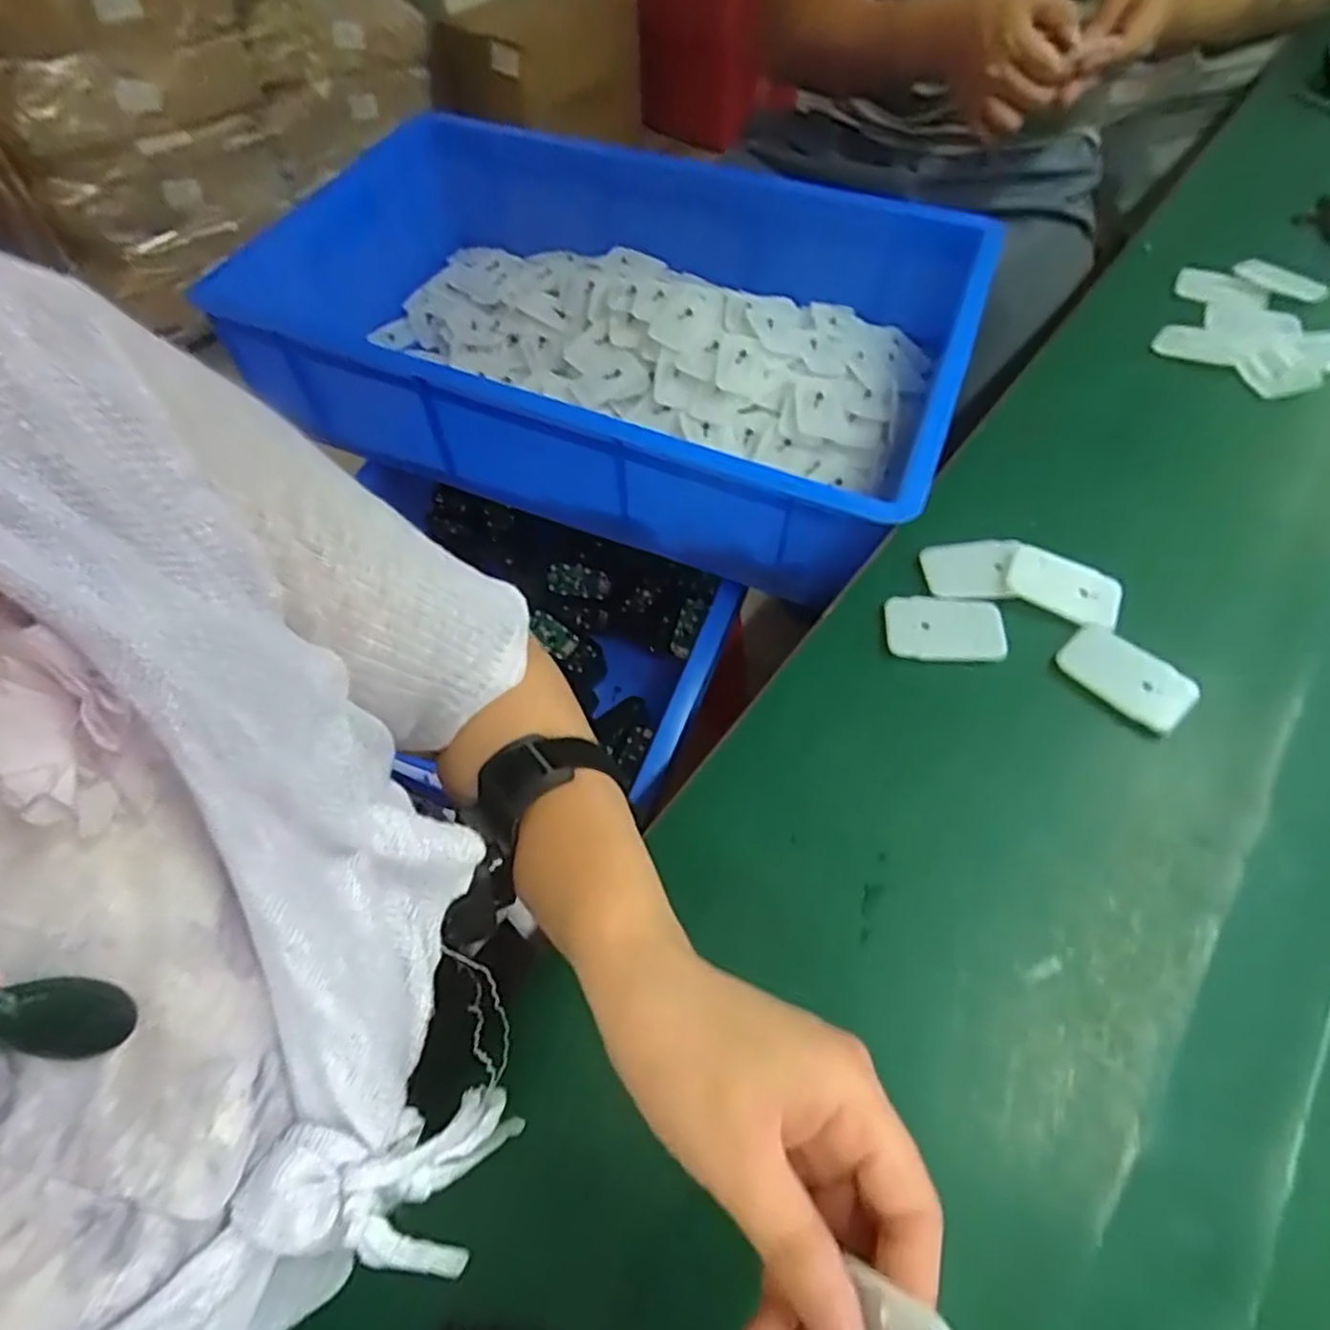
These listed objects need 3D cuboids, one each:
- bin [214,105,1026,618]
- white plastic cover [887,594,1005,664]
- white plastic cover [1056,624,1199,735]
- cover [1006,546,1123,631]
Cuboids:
[{"bbox_3d":[-0.061,-0.328,0.717,0.687,0.151,0.381,22,60,17],"label":"bin"},{"bbox_3d":[0.173,-0.022,0.446,0.069,0.005,0.045,4,57,5],"label":"white plastic cover"},{"bbox_3d":[0.266,0.006,0.417,0.040,0.009,0.069,-37,62,-20],"label":"white plastic cover"},{"bbox_3d":[0.250,-0.050,0.450,0.068,0.011,0.037,30,63,21],"label":"cover"}]

